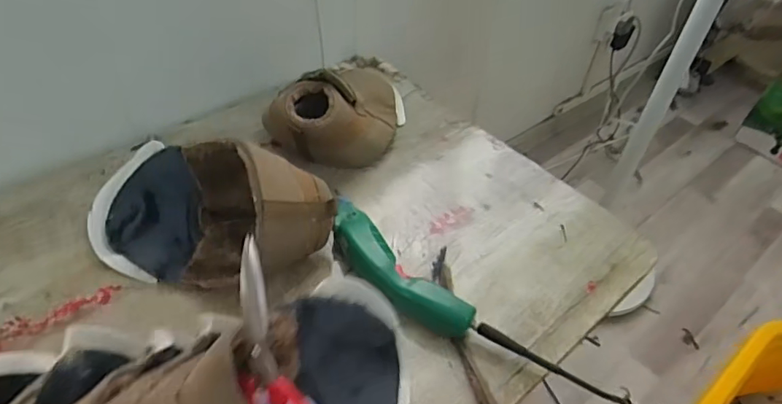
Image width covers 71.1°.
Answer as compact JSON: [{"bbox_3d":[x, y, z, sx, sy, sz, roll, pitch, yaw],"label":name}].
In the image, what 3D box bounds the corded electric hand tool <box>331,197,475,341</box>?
[{"bbox_3d":[-0.004,0.072,0.623,0.064,0.042,0.233,-26,52,-29],"label":"corded electric hand tool"}]

